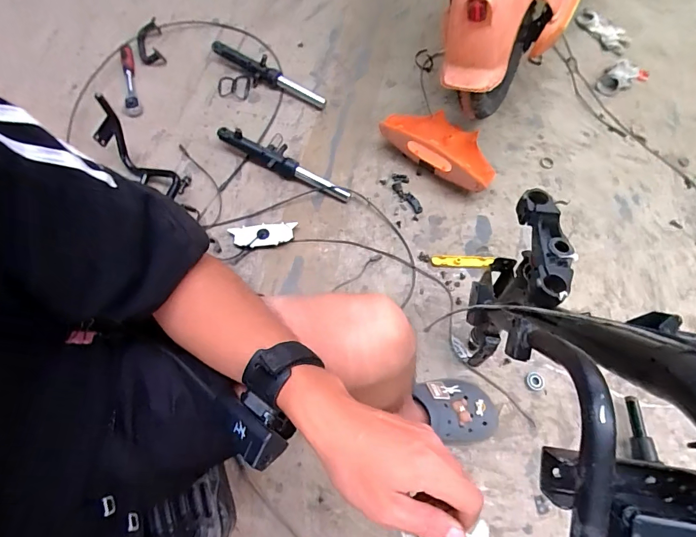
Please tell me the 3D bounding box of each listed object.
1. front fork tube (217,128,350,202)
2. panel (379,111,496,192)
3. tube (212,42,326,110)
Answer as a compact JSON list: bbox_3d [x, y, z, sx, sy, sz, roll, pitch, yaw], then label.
[{"bbox_3d":[-0.144,-0.255,0.928,0.336,0.067,0.065,25,69,8],"label":"front fork tube"},{"bbox_3d":[0.228,-0.300,0.947,0.280,0.101,0.139,28,69,11],"label":"panel"},{"bbox_3d":[-0.211,-0.504,1.024,0.329,0.068,0.046,23,69,7],"label":"tube"}]

